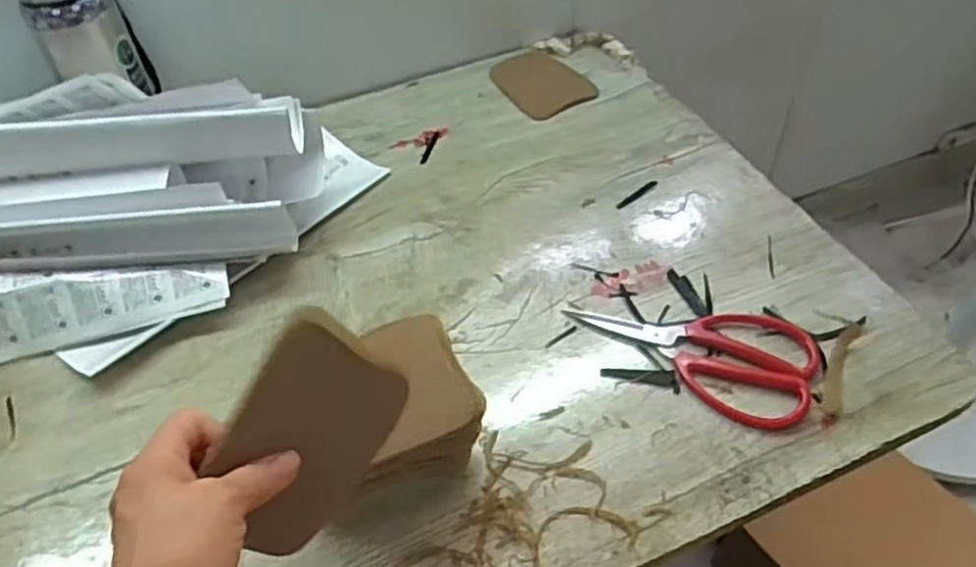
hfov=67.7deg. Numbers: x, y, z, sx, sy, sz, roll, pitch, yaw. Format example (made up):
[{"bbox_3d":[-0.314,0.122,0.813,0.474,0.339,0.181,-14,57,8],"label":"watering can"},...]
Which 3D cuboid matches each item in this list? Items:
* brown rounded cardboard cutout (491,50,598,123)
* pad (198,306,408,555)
[{"bbox_3d":[0.057,-0.227,0.821,0.086,0.006,0.113,-27,51,-21],"label":"brown rounded cardboard cutout"},{"bbox_3d":[-0.096,0.080,0.383,0.006,0.092,0.112,13,63,49],"label":"pad"}]

